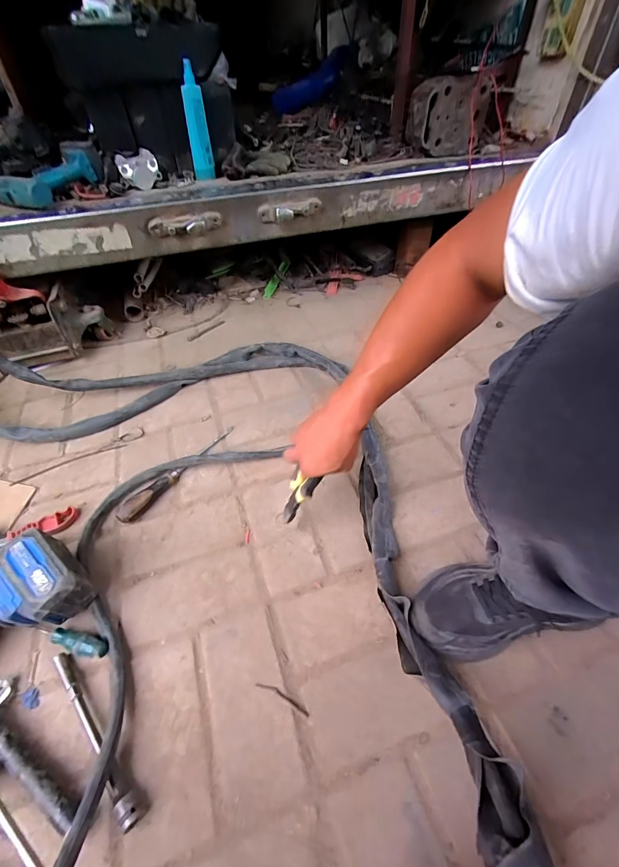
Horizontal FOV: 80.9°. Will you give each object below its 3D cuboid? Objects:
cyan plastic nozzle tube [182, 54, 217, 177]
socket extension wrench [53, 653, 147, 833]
[{"bbox_3d":[-0.251,-0.692,0.816,0.045,0.194,0.031,-6,47,-3],"label":"cyan plastic nozzle tube"},{"bbox_3d":[-0.239,0.326,0.395,0.197,0.022,0.023,35,56,28],"label":"socket extension wrench"}]

